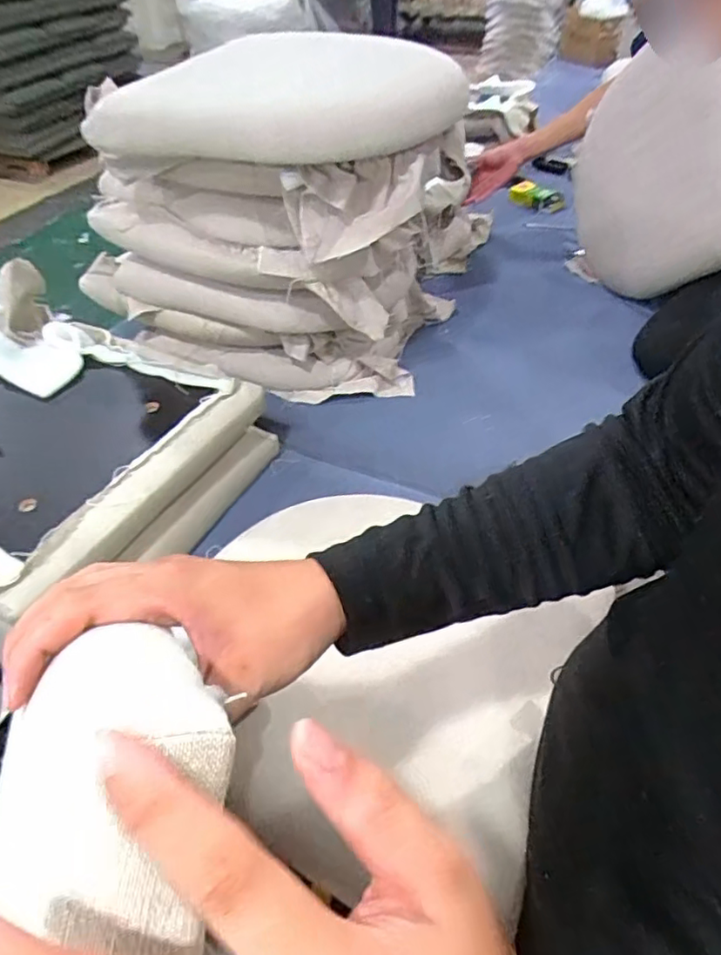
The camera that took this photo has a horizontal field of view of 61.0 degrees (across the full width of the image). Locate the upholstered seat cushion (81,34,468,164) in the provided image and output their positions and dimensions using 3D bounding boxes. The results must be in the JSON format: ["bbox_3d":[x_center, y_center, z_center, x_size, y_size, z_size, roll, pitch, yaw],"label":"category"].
[{"bbox_3d":[-0.124,-0.569,0.916,0.347,0.106,0.483,29,52,27],"label":"upholstered seat cushion"}]

